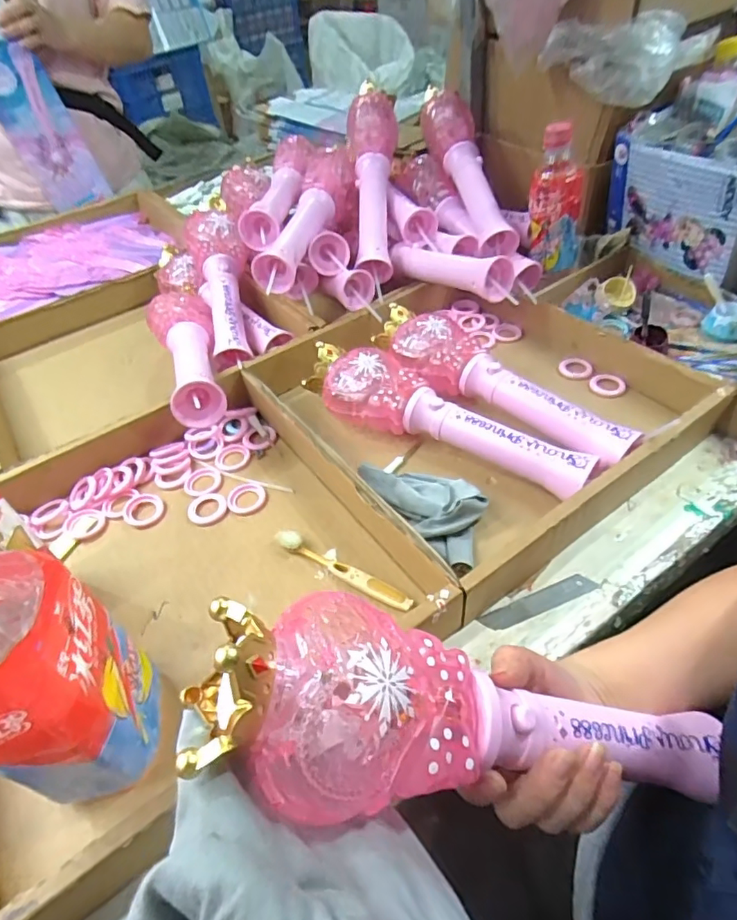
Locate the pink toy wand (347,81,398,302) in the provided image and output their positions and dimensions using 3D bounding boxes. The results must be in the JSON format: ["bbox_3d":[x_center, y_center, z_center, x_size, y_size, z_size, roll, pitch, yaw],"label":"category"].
[{"bbox_3d":[0.003,-0.378,0.705,0.068,0.067,0.311,-1,78,6],"label":"pink toy wand"}]

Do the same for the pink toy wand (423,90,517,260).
[{"bbox_3d":[0.138,-0.399,0.716,0.068,0.061,0.301,-15,72,-6],"label":"pink toy wand"}]

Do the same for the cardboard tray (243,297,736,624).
[{"bbox_3d":[0.115,-0.083,0.575,0.369,0.066,0.385,-31,50,-21],"label":"cardboard tray"}]

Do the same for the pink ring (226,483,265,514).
[{"bbox_3d":[-0.121,0.038,0.524,0.037,0.004,0.035,-4,46,4],"label":"pink ring"}]

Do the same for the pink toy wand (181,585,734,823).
[{"bbox_3d":[0.060,0.136,0.269,0.289,0.066,0.082,19,42,-22],"label":"pink toy wand"}]

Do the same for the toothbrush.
[{"bbox_3d":[-0.024,0.093,0.450,0.137,0.016,0.018,25,54,27],"label":"toothbrush"}]

